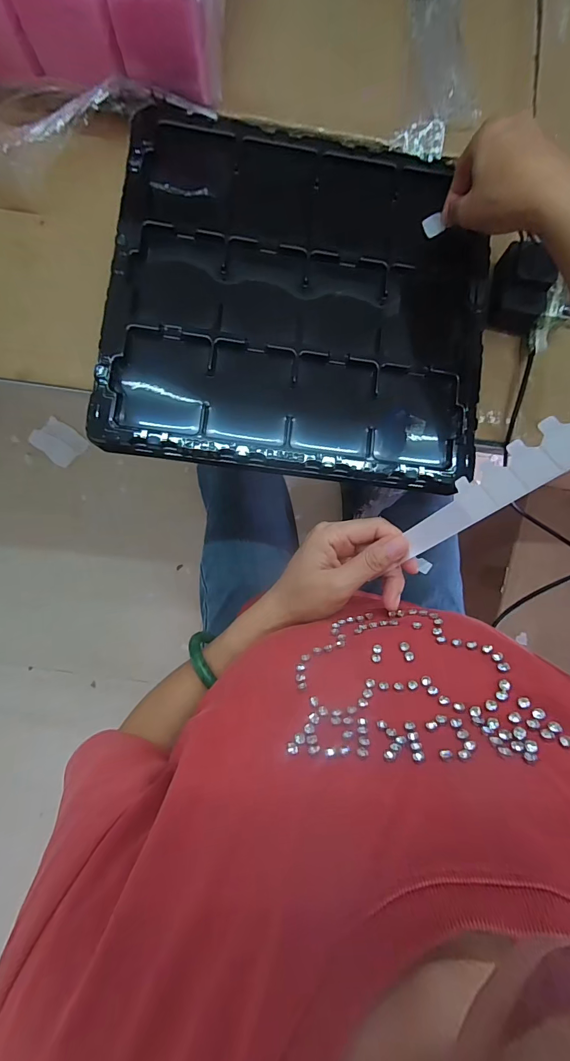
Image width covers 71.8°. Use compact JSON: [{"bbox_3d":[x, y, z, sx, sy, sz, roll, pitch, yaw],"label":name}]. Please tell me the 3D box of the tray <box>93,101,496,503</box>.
[{"bbox_3d":[0.017,-0.224,0.396,0.367,0.048,0.337,7,82,-6],"label":"tray"}]

